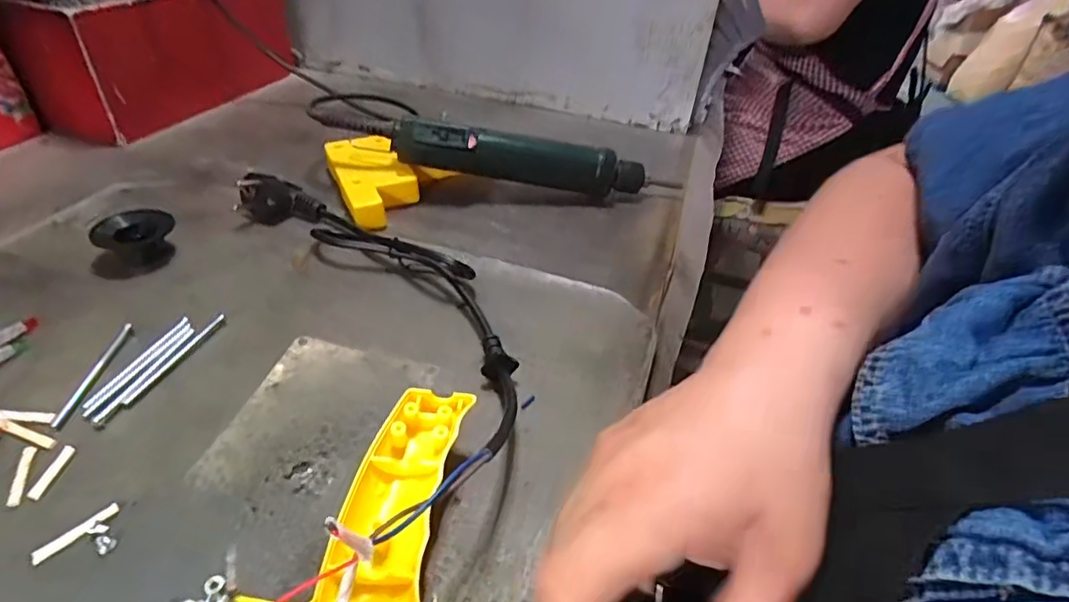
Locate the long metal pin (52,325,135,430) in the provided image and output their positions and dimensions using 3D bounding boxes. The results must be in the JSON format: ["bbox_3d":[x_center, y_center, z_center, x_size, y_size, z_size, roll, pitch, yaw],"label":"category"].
[{"bbox_3d":[-0.236,0.037,0.301,0.006,0.006,0.071,2,38,-5],"label":"long metal pin"}]

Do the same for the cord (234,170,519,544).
[{"bbox_3d":[-0.097,-0.012,0.363,0.121,0.029,0.308,-19,44,-28],"label":"cord"}]

